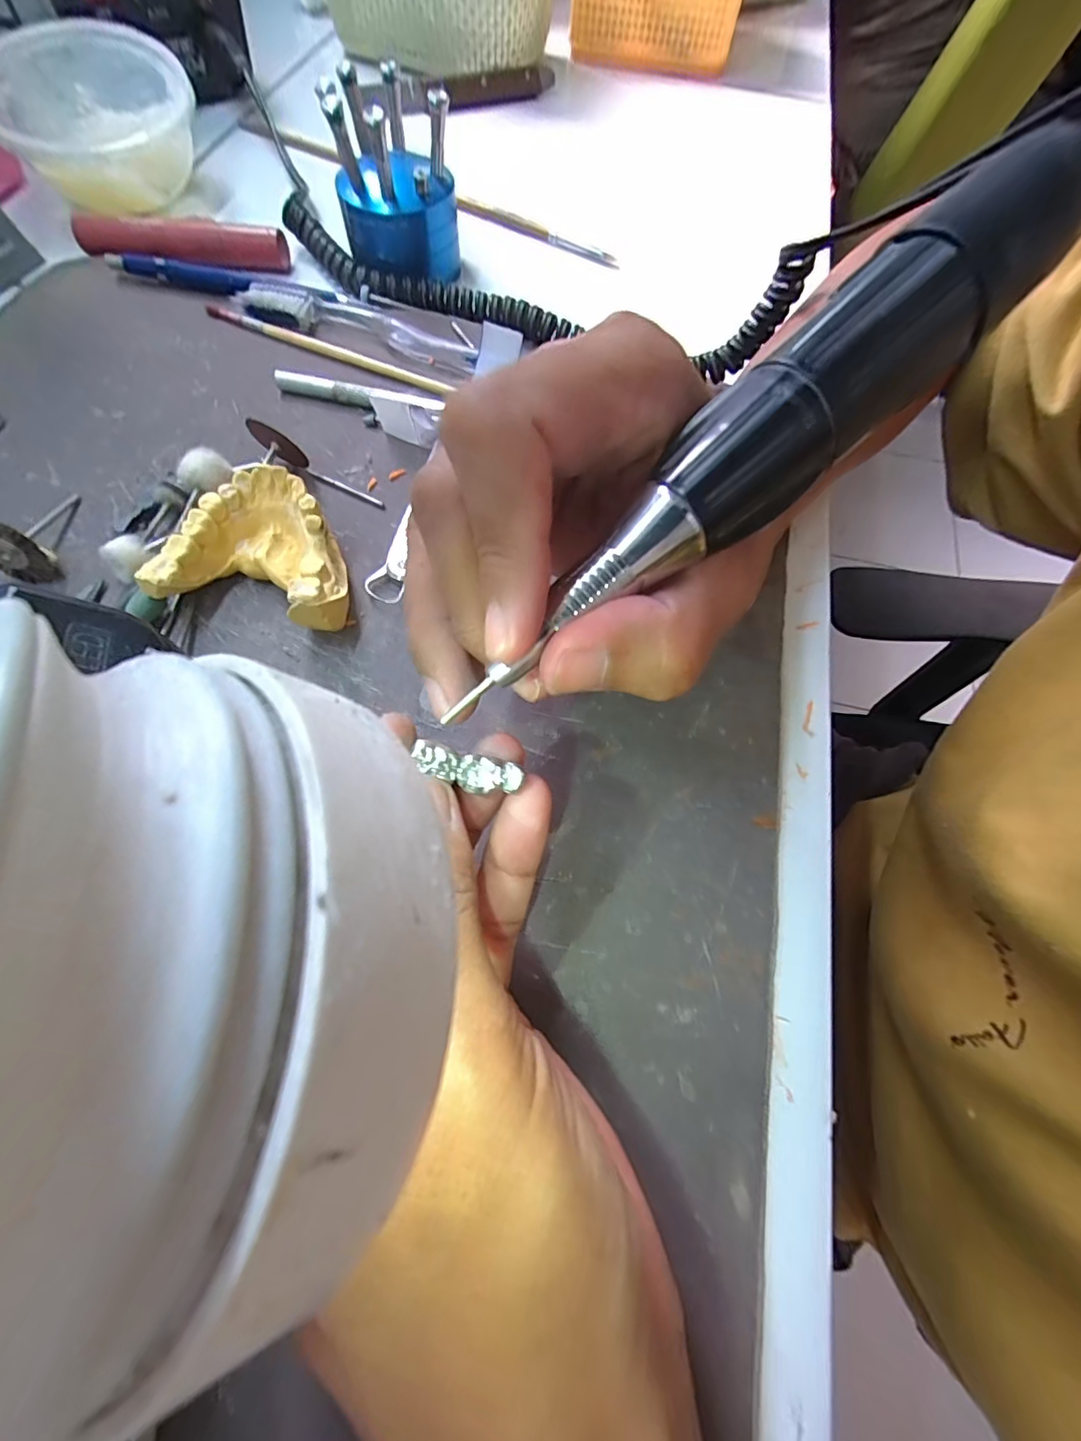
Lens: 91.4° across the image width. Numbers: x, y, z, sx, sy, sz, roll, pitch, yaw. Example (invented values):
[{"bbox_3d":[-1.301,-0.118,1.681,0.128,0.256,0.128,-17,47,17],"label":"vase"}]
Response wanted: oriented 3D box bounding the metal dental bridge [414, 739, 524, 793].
[{"bbox_3d":[-0.017,0.011,0.121,0.023,0.004,0.007,17,67,-11],"label":"metal dental bridge"}]

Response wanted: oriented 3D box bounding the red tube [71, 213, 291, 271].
[{"bbox_3d":[-0.190,-0.255,0.279,0.103,0.012,0.015,-1,66,-4],"label":"red tube"}]

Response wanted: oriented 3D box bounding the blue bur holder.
[{"bbox_3d":[-0.071,-0.265,0.260,0.057,0.061,0.053,-7,67,-7],"label":"blue bur holder"}]

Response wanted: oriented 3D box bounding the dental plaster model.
[{"bbox_3d":[-0.099,-0.061,0.194,0.064,0.027,0.053,9,66,0],"label":"dental plaster model"}]

